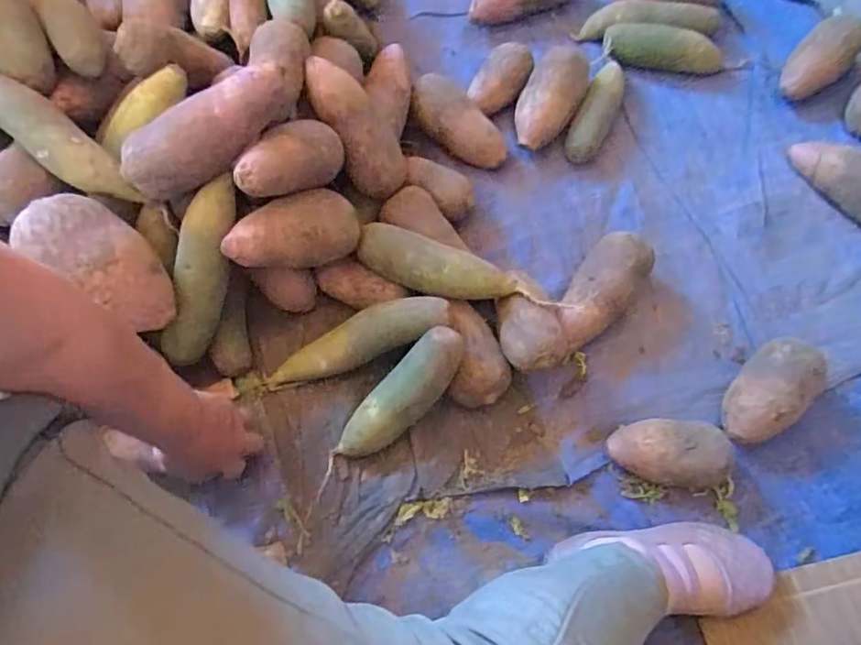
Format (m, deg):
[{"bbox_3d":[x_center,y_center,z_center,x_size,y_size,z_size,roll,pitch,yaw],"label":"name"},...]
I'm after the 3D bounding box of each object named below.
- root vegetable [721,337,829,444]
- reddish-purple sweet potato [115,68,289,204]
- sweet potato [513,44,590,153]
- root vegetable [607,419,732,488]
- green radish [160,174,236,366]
[{"bbox_3d":[0.395,0.086,0.691,0.130,0.077,0.081,-38,76,-17],"label":"root vegetable"},{"bbox_3d":[-0.220,-0.186,0.578,0.184,0.056,0.056,-34,75,3],"label":"reddish-purple sweet potato"},{"bbox_3d":[0.168,-0.313,0.813,0.073,0.065,0.139,28,71,7],"label":"sweet potato"},{"bbox_3d":[0.264,0.146,0.658,0.124,0.071,0.071,11,68,0],"label":"root vegetable"},{"bbox_3d":[-0.242,-0.049,0.618,0.045,0.044,0.205,19,107,4],"label":"green radish"}]

